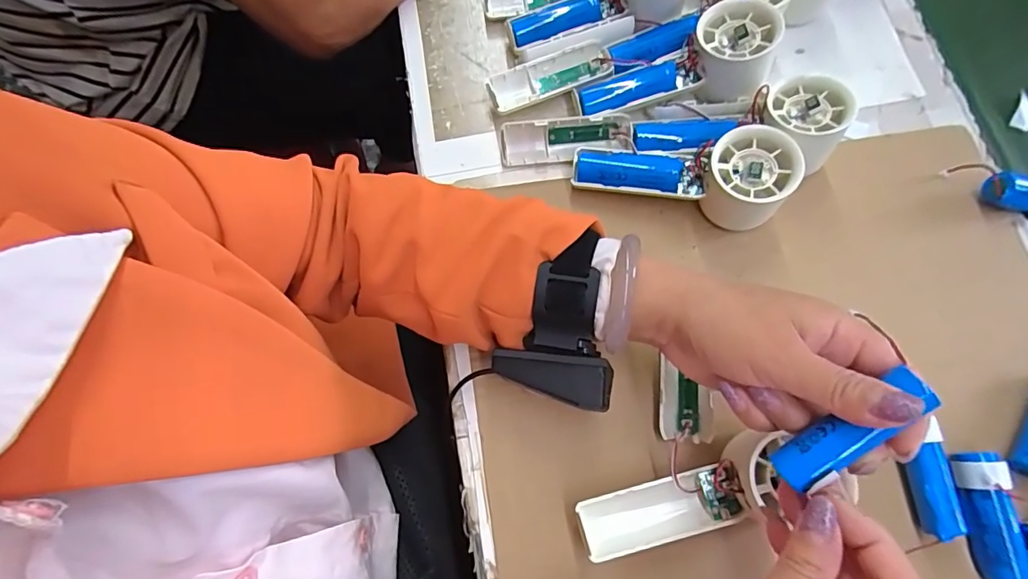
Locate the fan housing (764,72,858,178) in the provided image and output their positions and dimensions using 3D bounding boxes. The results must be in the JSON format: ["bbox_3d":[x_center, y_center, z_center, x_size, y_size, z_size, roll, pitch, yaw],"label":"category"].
[{"bbox_3d":[0.208,-0.118,0.372,0.051,0.059,0.058,-29,76,-10],"label":"fan housing"}]

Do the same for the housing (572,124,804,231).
[{"bbox_3d":[0.118,-0.082,0.363,0.149,0.056,0.055,10,73,1],"label":"housing"}]

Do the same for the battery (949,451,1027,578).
[{"bbox_3d":[0.288,0.137,0.308,0.023,0.026,0.072,0,73,-2],"label":"battery"}]

